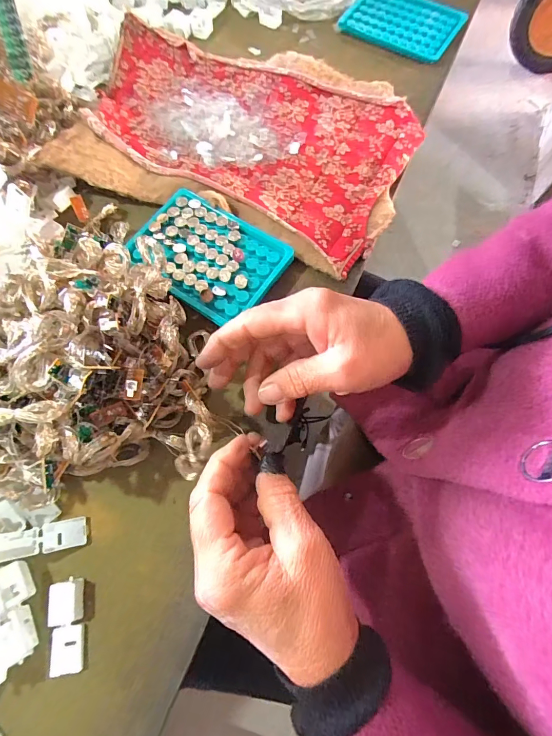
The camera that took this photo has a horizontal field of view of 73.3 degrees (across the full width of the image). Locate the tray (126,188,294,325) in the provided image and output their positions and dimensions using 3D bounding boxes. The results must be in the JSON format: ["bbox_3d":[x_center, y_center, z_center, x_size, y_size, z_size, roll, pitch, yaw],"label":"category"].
[{"bbox_3d":[-0.062,-0.100,0.331,0.127,0.017,0.092,32,74,11],"label":"tray"}]

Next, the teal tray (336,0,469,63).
[{"bbox_3d":[0.152,-0.417,0.445,0.130,0.014,0.088,30,74,11],"label":"teal tray"}]

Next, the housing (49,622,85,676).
[{"bbox_3d":[-0.139,0.187,0.247,0.020,0.007,0.027,-10,71,-3],"label":"housing"}]

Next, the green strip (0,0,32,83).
[{"bbox_3d":[-0.248,-0.325,0.341,0.025,0.006,0.119,-15,93,17],"label":"green strip"}]

